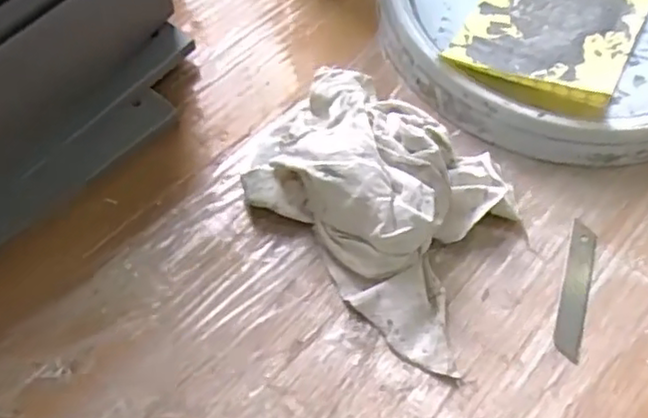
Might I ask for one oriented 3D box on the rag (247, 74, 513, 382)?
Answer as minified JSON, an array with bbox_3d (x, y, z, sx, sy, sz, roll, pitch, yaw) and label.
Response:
[{"bbox_3d":[0.048,-0.015,0.450,0.196,0.061,0.144,41,66,19],"label":"rag"}]

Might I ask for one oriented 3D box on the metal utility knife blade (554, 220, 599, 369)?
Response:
[{"bbox_3d":[0.165,0.051,0.450,0.019,0.004,0.099,18,60,7],"label":"metal utility knife blade"}]

